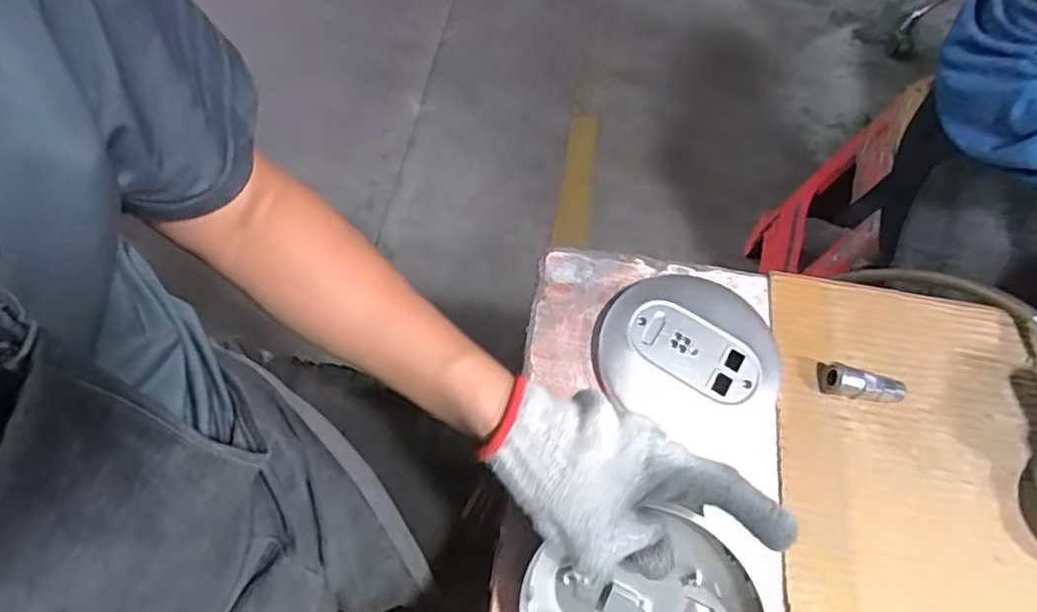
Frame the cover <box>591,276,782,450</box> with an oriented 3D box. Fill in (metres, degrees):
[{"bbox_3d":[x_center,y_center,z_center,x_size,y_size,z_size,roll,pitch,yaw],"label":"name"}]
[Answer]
[{"bbox_3d":[0.130,0.036,0.477,0.137,0.021,0.125,1,64,-2],"label":"cover"}]

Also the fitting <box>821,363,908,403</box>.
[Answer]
[{"bbox_3d":[0.266,0.059,0.475,0.059,0.022,0.021,10,65,2],"label":"fitting"}]

